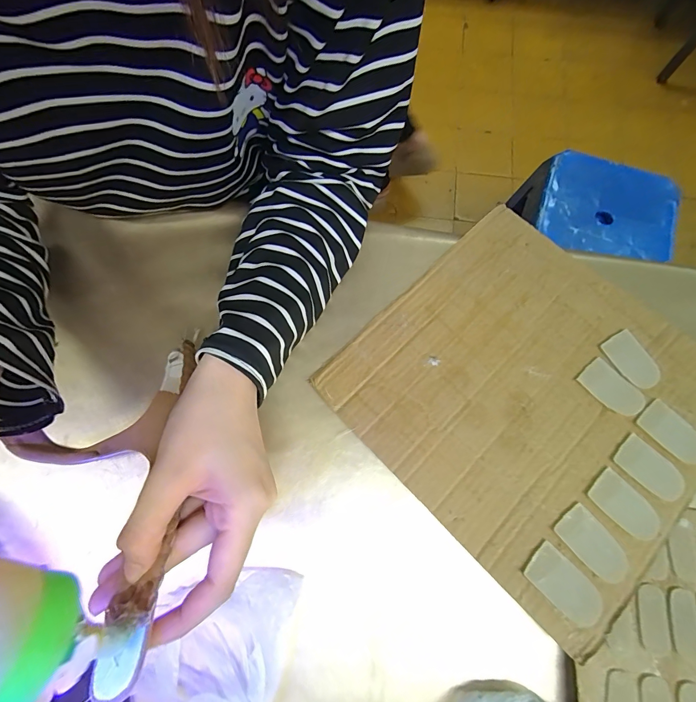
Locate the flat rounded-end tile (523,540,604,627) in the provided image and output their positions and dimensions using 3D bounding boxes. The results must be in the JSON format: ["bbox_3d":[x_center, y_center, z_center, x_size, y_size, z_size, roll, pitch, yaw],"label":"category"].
[{"bbox_3d":[0.158,0.170,0.255,0.030,0.004,0.053,-39,69,-18],"label":"flat rounded-end tile"}]

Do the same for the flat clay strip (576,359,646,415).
[{"bbox_3d":[0.226,0.032,0.300,0.030,0.008,0.050,-37,77,-10],"label":"flat clay strip"}]

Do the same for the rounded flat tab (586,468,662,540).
[{"bbox_3d":[0.216,0.121,0.273,0.028,0.006,0.053,-39,78,-10],"label":"rounded flat tab"}]

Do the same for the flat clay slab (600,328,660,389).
[{"bbox_3d":[0.248,0.008,0.305,0.030,0.004,0.050,-28,69,-2],"label":"flat clay slab"}]

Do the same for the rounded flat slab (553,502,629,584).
[{"bbox_3d":[0.185,0.146,0.265,0.030,0.007,0.052,-34,77,-9],"label":"rounded flat slab"}]

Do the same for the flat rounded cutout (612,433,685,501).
[{"bbox_3d":[0.241,0.094,0.280,0.030,0.004,0.050,-39,67,-12],"label":"flat rounded cutout"}]

